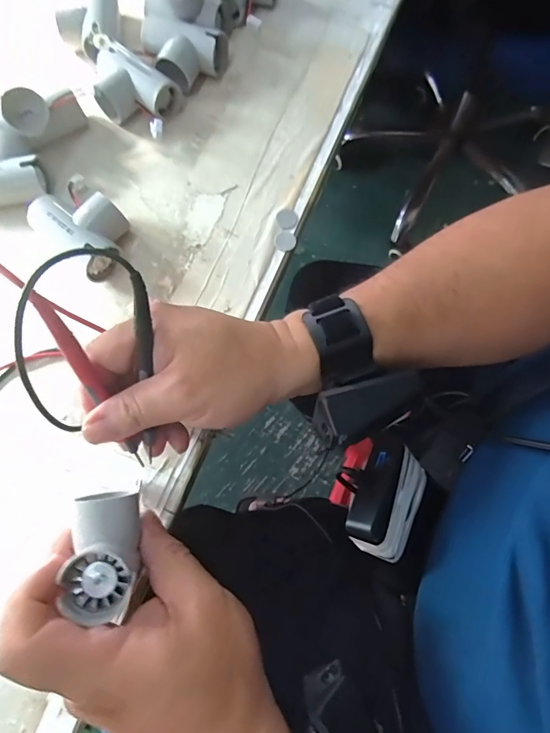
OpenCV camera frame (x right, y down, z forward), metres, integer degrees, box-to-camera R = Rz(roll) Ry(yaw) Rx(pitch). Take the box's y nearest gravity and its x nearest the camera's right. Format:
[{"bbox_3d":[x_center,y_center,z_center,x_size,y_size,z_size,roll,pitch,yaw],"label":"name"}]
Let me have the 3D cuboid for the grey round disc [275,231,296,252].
[{"bbox_3d":[0.009,-0.104,0.355,0.017,0.004,0.018,7,73,4],"label":"grey round disc"}]

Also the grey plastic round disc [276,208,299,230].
[{"bbox_3d":[0.010,-0.124,0.361,0.018,0.004,0.020,14,74,6],"label":"grey plastic round disc"}]

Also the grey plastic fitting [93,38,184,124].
[{"bbox_3d":[-0.133,-0.254,0.388,0.080,0.028,0.057,34,76,8],"label":"grey plastic fitting"}]

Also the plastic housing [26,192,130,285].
[{"bbox_3d":[-0.158,-0.114,0.346,0.084,0.035,0.053,39,77,9],"label":"plastic housing"}]

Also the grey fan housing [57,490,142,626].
[{"bbox_3d":[-0.088,0.095,0.222,0.031,0.026,0.058,1,74,-1],"label":"grey fan housing"}]

